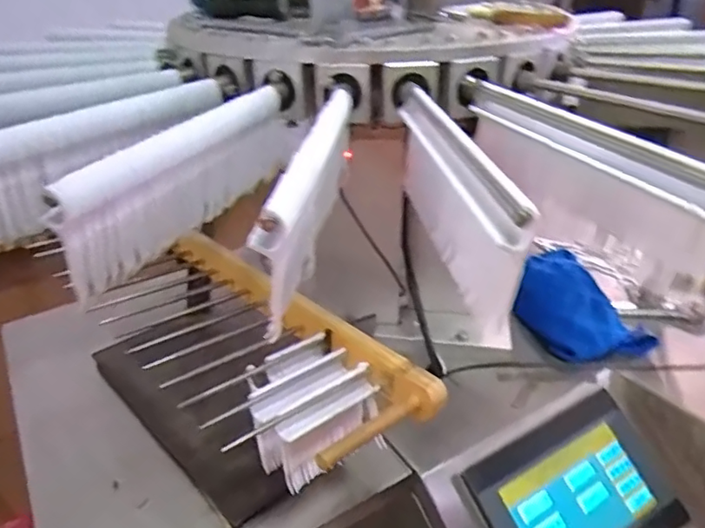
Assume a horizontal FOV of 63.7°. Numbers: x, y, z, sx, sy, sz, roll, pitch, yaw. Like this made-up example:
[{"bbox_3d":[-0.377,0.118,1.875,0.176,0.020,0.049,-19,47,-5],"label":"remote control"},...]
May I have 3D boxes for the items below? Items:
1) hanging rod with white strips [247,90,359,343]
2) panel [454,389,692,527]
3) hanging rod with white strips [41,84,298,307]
[{"bbox_3d":[-0.022,-0.049,0.349,0.016,0.073,0.219,2,30,8],"label":"hanging rod with white strips"},{"bbox_3d":[0.208,0.220,0.533,0.193,0.020,0.137,-18,66,-27],"label":"panel"},{"bbox_3d":[-0.099,-0.060,0.376,0.020,0.073,0.236,9,32,19],"label":"hanging rod with white strips"}]

